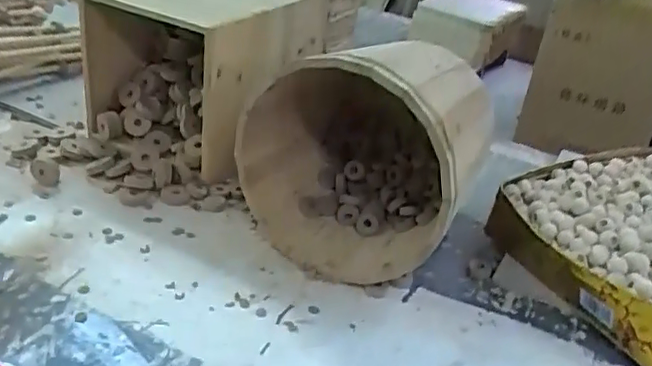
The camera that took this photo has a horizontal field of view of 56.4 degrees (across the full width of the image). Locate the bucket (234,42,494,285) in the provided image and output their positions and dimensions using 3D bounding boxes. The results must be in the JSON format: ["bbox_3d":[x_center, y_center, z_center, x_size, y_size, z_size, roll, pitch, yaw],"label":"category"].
[{"bbox_3d":[0.046,-0.042,0.673,0.232,0.235,0.218,16,31,17],"label":"bucket"}]

